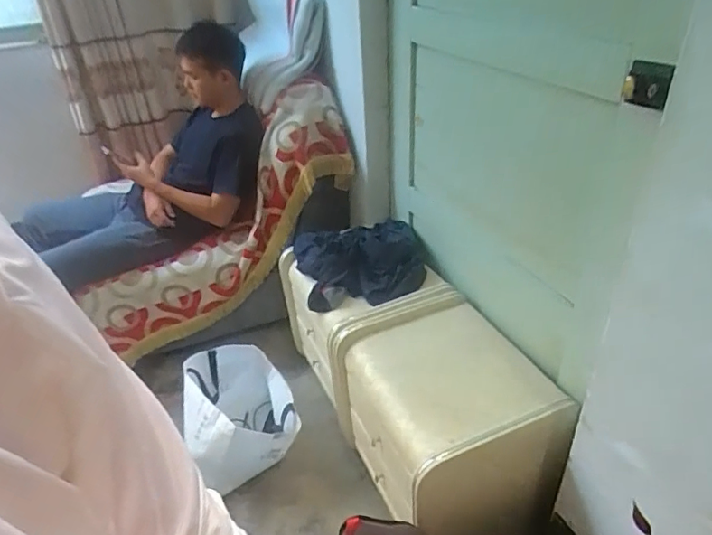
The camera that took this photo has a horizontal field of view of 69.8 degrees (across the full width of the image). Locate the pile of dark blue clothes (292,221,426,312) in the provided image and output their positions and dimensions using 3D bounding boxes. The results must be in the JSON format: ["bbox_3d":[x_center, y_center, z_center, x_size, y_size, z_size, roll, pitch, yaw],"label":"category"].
[{"bbox_3d":[0.012,-0.041,1.597,0.368,0.118,0.392,-9,34,-10],"label":"pile of dark blue clothes"}]

